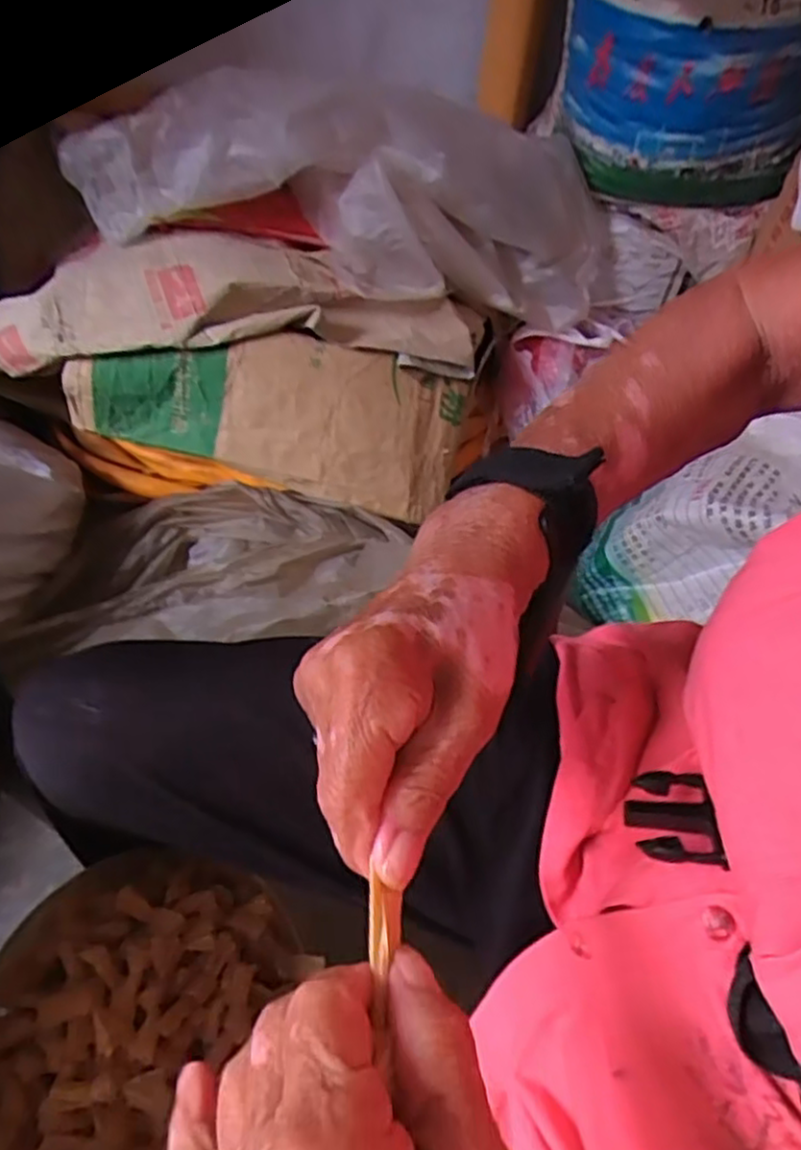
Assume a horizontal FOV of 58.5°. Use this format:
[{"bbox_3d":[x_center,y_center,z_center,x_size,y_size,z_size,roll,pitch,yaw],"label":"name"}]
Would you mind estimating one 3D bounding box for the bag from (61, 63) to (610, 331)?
[{"bbox_3d":[-0.048,-0.480,0.929,0.651,0.164,0.239,16,52,7],"label":"bag"}]

